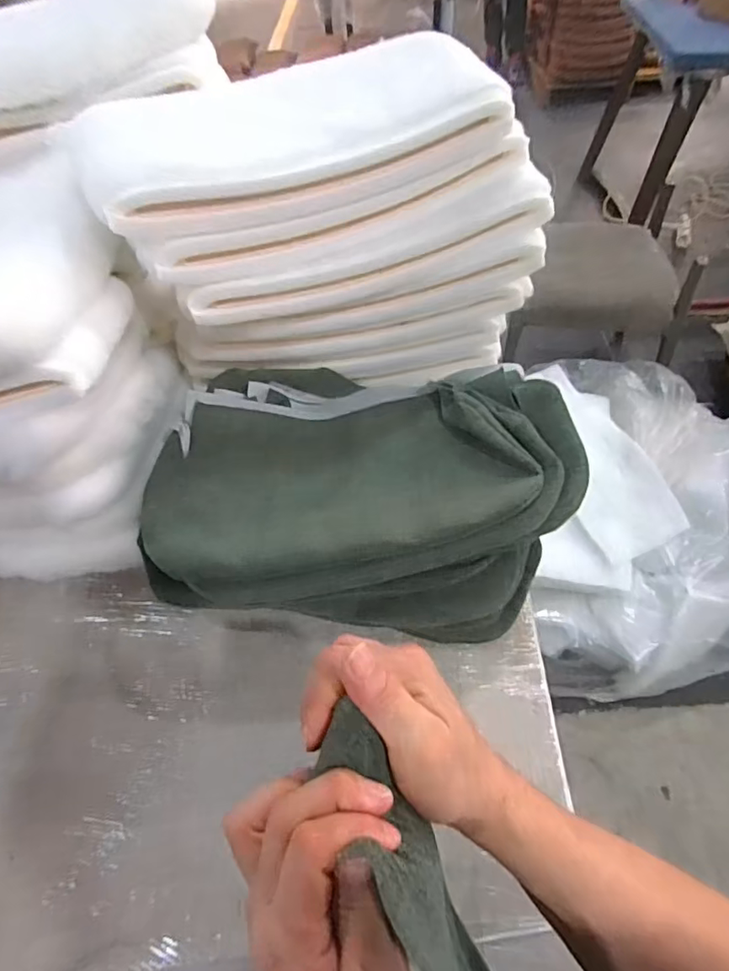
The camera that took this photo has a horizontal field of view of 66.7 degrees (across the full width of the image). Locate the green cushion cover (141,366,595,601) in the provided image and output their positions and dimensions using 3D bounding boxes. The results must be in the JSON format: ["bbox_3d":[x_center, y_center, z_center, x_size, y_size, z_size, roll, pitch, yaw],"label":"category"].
[{"bbox_3d":[-0.004,-0.011,0.661,0.494,0.092,0.257,-9,52,1],"label":"green cushion cover"}]

